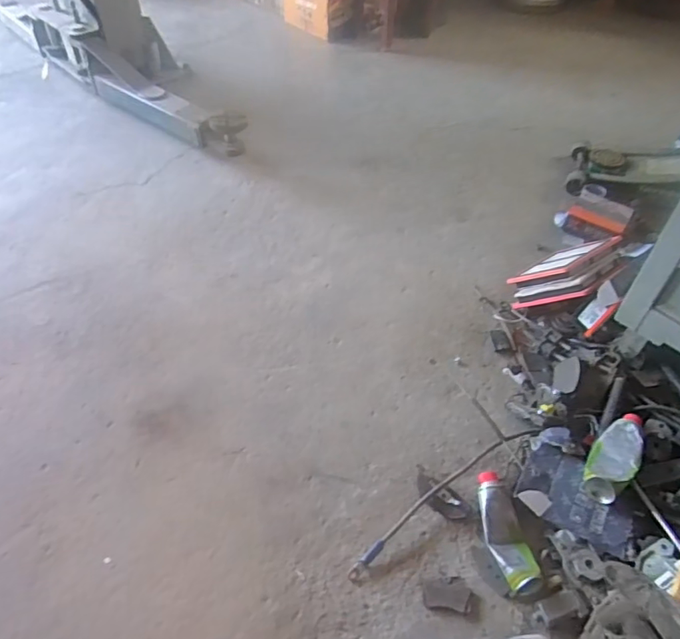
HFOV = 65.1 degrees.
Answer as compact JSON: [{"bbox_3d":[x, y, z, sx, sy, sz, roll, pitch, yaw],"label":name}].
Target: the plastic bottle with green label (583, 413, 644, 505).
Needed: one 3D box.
[{"bbox_3d":[0.508,0.252,0.982,0.077,0.067,0.212,34,55,26],"label":"plastic bottle with green label"}]

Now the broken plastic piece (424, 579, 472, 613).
[{"bbox_3d":[0.179,0.458,0.889,0.076,0.011,0.047,8,48,6],"label":"broken plastic piece"}]

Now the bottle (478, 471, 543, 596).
[{"bbox_3d":[0.292,0.376,0.948,0.073,0.054,0.213,-5,47,-7],"label":"bottle"}]

